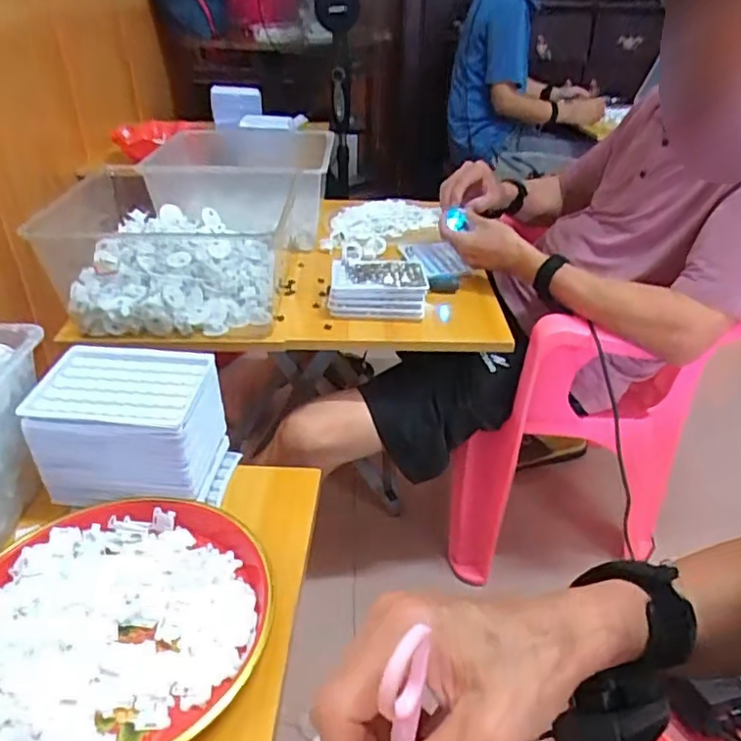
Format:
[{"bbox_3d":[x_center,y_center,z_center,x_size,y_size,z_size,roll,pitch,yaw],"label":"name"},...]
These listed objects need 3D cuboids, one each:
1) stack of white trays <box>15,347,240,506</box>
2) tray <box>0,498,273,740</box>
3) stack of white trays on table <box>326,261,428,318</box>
[{"bbox_3d":[-0.201,0.053,0.534,0.142,0.104,0.099,2,33,0],"label":"stack of white trays"},{"bbox_3d":[-0.182,0.175,0.427,0.211,0.025,0.214,1,33,-1],"label":"tray"},{"bbox_3d":[0.011,-0.115,0.869,0.134,0.054,0.087,2,33,0],"label":"stack of white trays on table"}]

